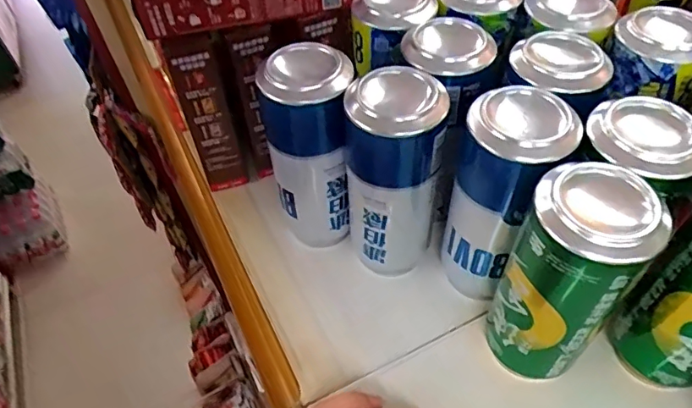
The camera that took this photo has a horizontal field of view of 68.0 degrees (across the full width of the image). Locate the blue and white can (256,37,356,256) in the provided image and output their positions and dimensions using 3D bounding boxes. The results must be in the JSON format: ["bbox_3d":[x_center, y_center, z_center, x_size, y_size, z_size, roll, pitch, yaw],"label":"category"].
[{"bbox_3d":[-0.026,-0.036,0.394,0.065,0.162,0.055,-7,50,-2],"label":"blue and white can"}]

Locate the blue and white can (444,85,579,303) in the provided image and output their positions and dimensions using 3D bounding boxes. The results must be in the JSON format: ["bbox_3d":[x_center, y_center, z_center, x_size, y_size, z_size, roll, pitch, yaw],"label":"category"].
[{"bbox_3d":[0.099,-0.003,0.342,0.055,0.146,0.056,-2,50,2],"label":"blue and white can"}]

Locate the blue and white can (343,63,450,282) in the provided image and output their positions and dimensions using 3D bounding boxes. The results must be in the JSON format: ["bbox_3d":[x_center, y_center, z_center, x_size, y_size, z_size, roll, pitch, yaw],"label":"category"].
[{"bbox_3d":[0.034,-0.010,0.373,0.059,0.170,0.057,-2,50,2],"label":"blue and white can"}]

